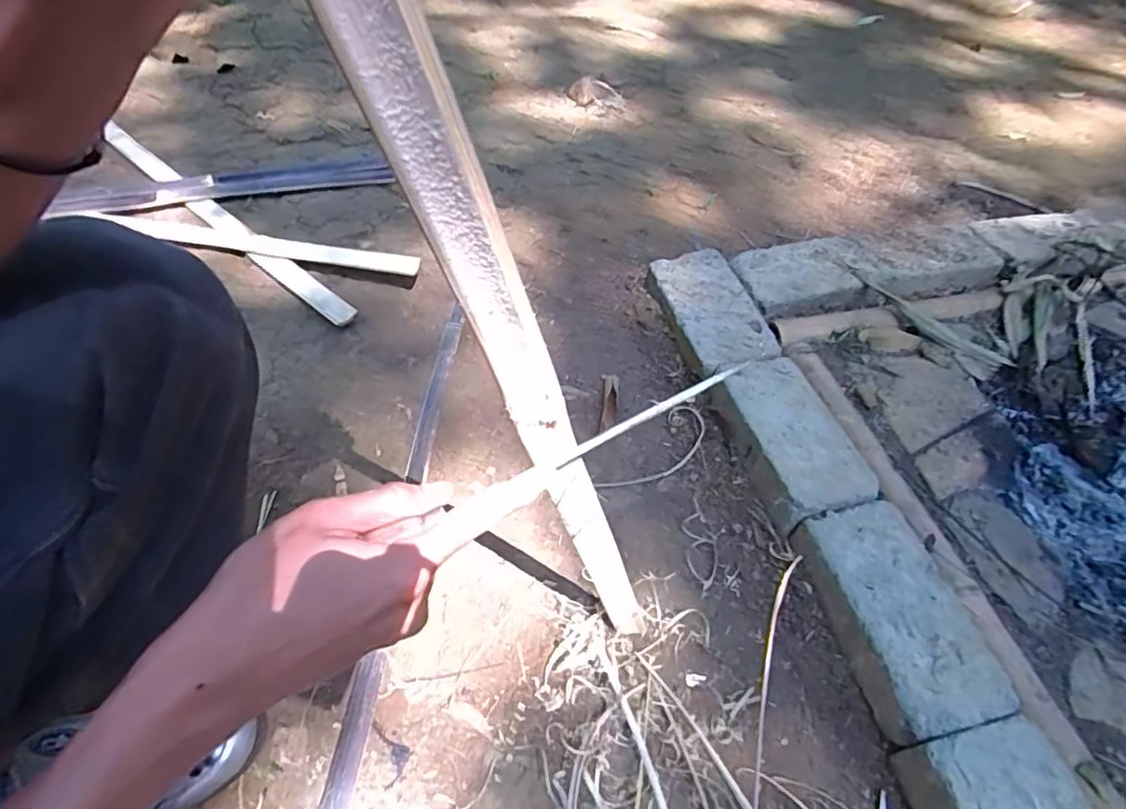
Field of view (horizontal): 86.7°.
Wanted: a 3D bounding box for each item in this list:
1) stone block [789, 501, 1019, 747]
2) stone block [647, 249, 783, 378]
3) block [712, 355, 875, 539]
[{"bbox_3d":[0.320,0.201,0.576,0.117,0.054,0.205,-13,52,-12],"label":"stone block"},{"bbox_3d":[0.199,-0.127,0.814,0.107,0.045,0.209,-11,52,-13],"label":"stone block"},{"bbox_3d":[0.262,0.041,0.696,0.120,0.049,0.210,-7,51,-10],"label":"block"}]

